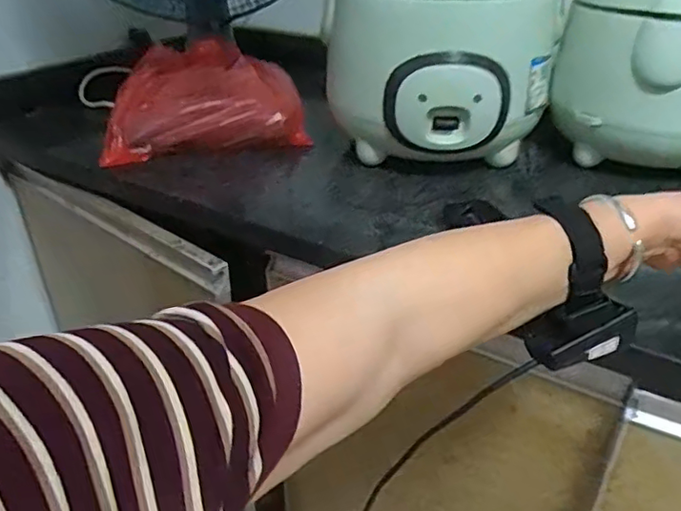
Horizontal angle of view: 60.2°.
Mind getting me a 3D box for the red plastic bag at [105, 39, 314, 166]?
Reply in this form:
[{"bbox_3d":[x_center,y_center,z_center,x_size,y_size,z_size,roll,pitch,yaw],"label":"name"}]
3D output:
[{"bbox_3d":[-0.181,-0.215,0.792,0.265,0.115,0.205,-7,33,-10],"label":"red plastic bag"}]

